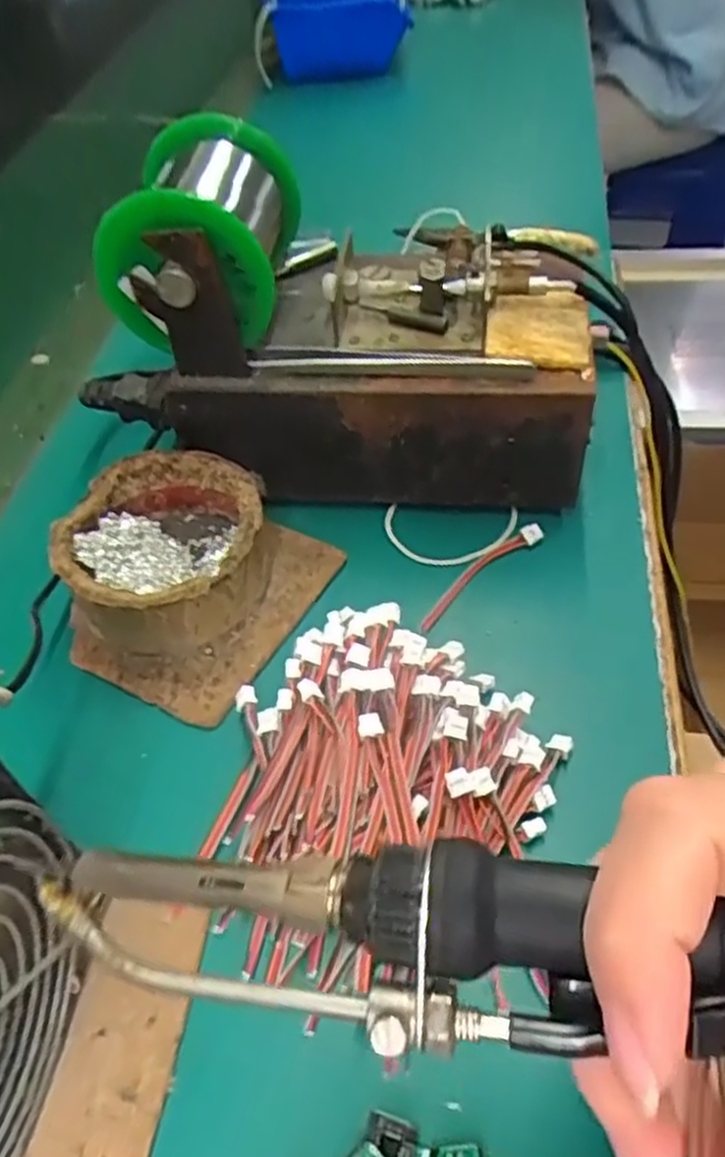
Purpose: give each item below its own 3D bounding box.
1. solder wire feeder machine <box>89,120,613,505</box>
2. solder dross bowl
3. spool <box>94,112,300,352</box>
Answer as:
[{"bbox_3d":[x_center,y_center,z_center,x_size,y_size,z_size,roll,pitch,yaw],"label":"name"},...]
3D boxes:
[{"bbox_3d":[-0.008,-0.117,0.352,0.221,0.129,0.117,4,51,7],"label":"solder wire feeder machine"},{"bbox_3d":[-0.082,-0.013,0.330,0.082,0.040,0.080,-2,51,2],"label":"solder dross bowl"},{"bbox_3d":[-0.065,-0.146,0.323,0.067,0.058,0.087,4,51,7],"label":"spool"}]

